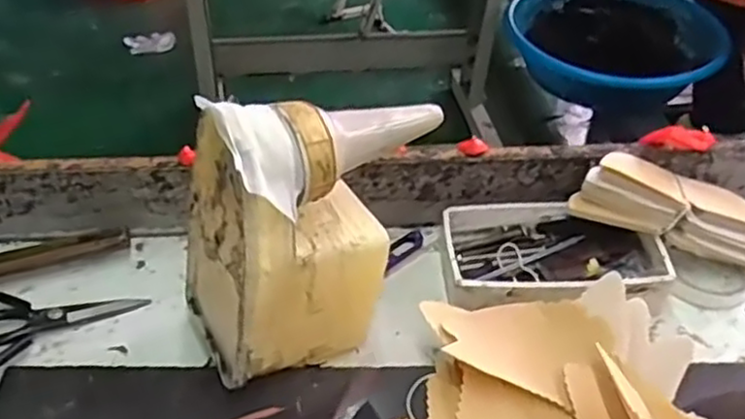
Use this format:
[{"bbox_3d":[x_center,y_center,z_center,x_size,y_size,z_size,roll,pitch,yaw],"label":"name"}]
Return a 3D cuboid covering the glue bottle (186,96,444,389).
[{"bbox_3d":[-0.037,0.006,0.540,0.206,0.209,0.111,-19,44,-21],"label":"glue bottle"}]

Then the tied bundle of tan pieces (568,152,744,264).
[{"bbox_3d":[0.270,-0.003,0.635,0.181,0.040,0.073,16,41,-4],"label":"tied bundle of tan pieces"}]

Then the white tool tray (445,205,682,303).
[{"bbox_3d":[0.159,0.047,0.626,0.189,0.045,0.123,1,40,1],"label":"white tool tray"}]

